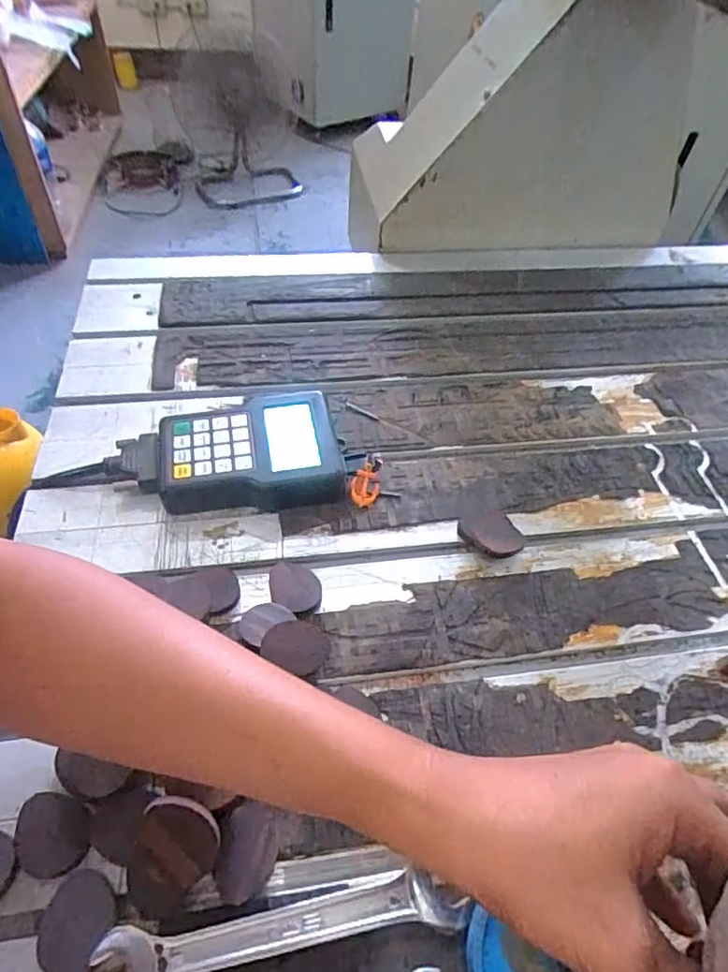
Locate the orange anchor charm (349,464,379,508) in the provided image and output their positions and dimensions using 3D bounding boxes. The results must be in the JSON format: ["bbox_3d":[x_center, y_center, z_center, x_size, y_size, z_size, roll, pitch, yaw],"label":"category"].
[{"bbox_3d":[-0.001,0.000,0.471,0.025,0.006,0.036,-7,80,-18],"label":"orange anchor charm"}]

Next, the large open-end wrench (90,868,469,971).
[{"bbox_3d":[-0.040,0.233,0.289,0.182,0.011,0.034,-5,52,-9],"label":"large open-end wrench"}]

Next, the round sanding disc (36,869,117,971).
[{"bbox_3d":[-0.151,0.227,0.293,0.034,0.008,0.042,20,52,11],"label":"round sanding disc"}]

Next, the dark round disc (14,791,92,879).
[{"bbox_3d":[-0.172,0.193,0.309,0.042,0.006,0.038,11,66,8],"label":"dark round disc"}]

